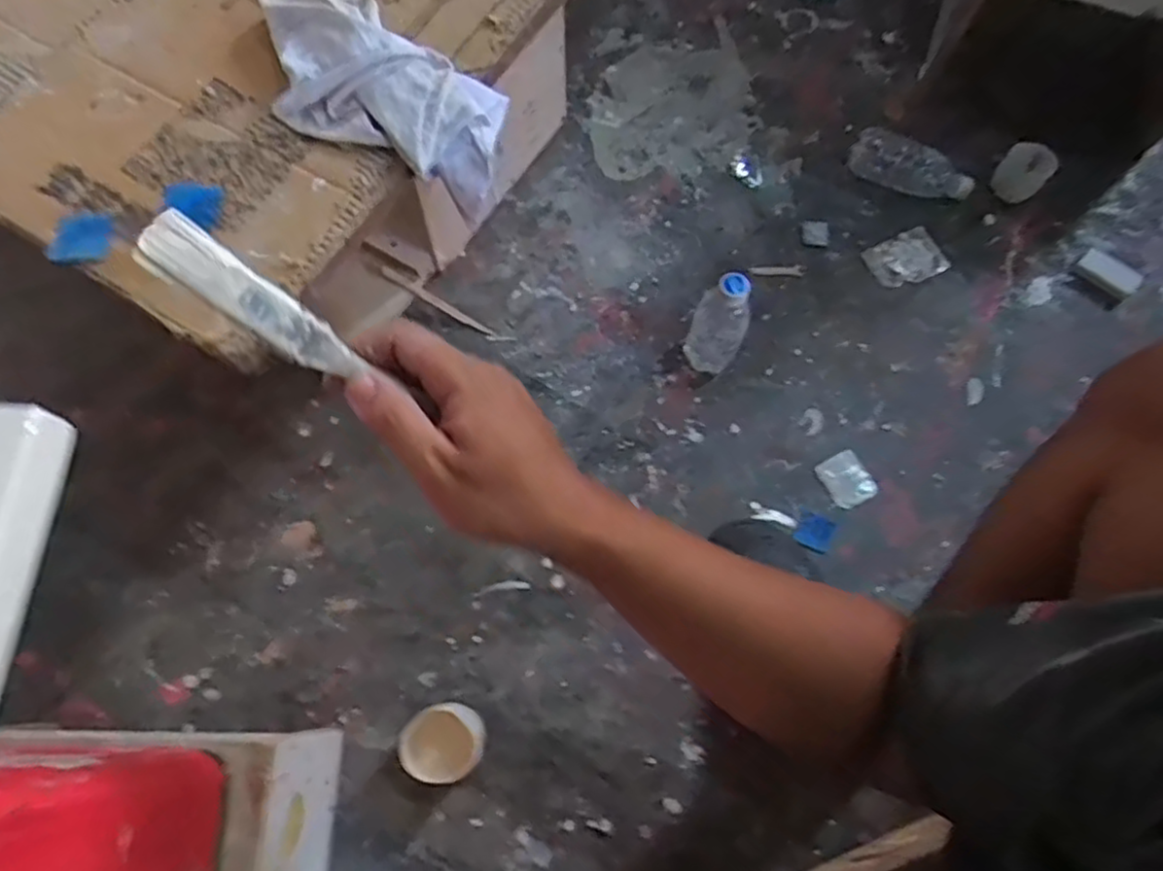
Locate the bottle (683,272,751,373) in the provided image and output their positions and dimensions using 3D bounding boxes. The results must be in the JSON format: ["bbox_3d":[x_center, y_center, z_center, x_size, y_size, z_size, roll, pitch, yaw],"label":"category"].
[{"bbox_3d":[0.155,-0.130,0.794,0.060,0.163,0.058,0,70,1],"label":"bottle"}]

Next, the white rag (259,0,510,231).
[{"bbox_3d":[-0.144,-0.244,0.501,0.200,0.069,0.110,39,75,13],"label":"white rag"}]

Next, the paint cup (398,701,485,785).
[{"bbox_3d":[-0.131,0.300,0.691,0.069,0.077,0.065,0,70,1],"label":"paint cup"}]

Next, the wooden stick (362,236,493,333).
[{"bbox_3d":[-0.178,-0.166,0.879,0.155,0.011,0.013,31,73,-4],"label":"wooden stick"}]

